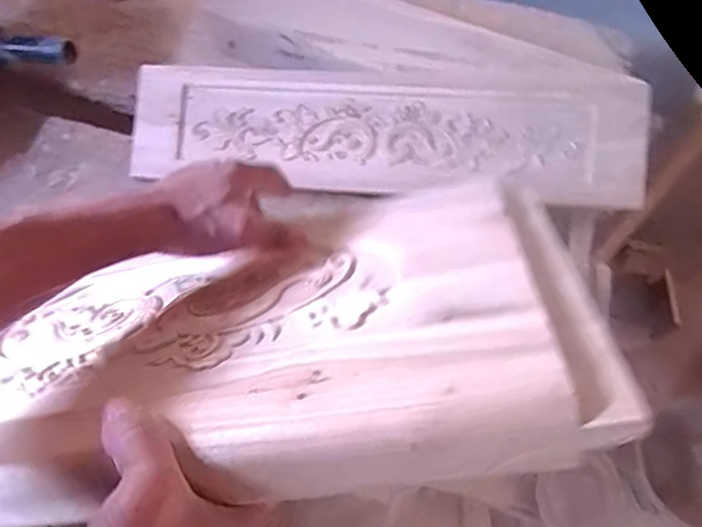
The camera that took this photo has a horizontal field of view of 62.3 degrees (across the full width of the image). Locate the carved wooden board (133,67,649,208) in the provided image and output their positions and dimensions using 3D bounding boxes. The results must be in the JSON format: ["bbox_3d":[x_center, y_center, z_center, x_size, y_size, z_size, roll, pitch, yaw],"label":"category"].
[{"bbox_3d":[0.031,-0.151,0.684,0.580,0.027,0.146,3,83,8],"label":"carved wooden board"}]

